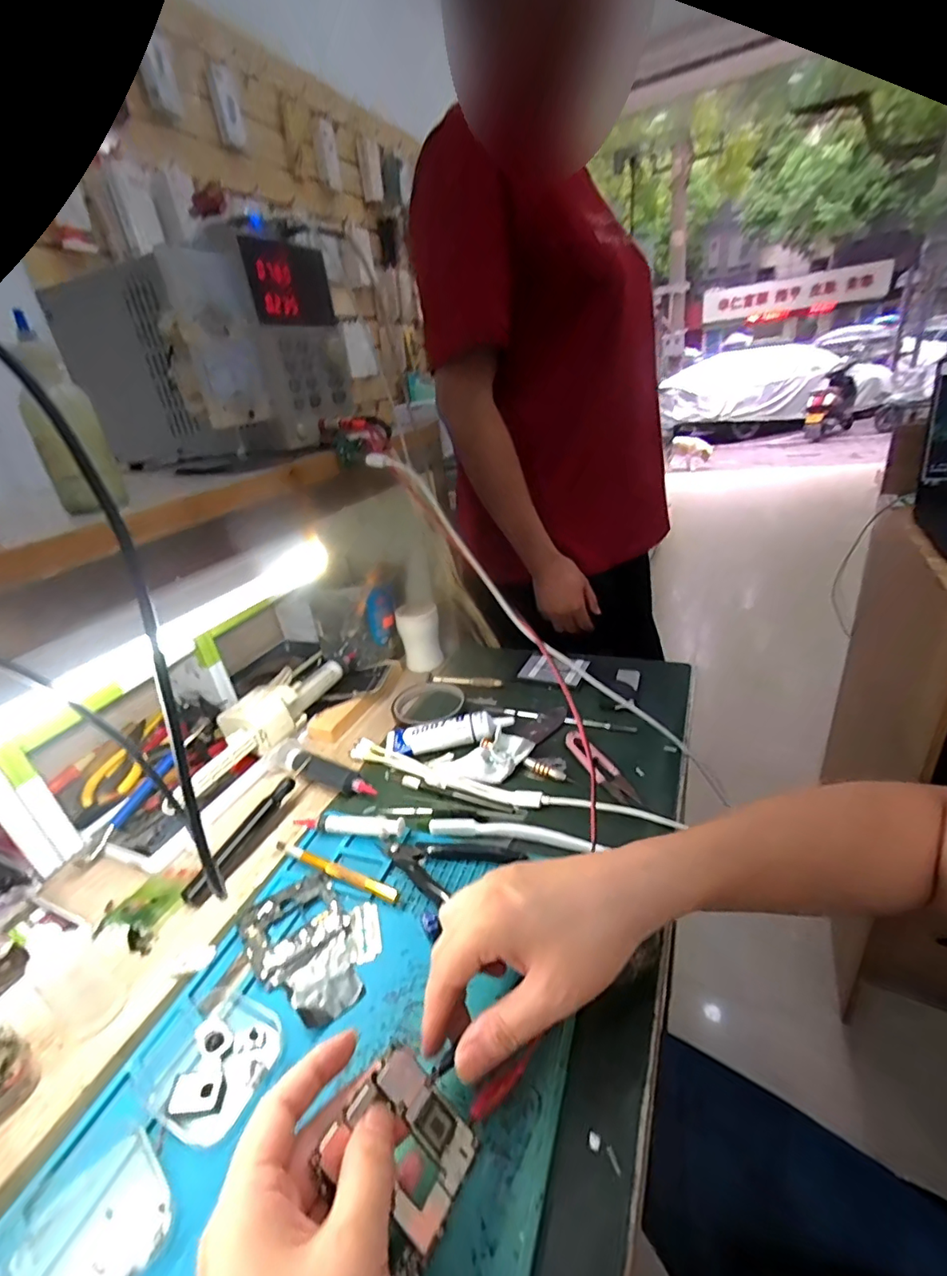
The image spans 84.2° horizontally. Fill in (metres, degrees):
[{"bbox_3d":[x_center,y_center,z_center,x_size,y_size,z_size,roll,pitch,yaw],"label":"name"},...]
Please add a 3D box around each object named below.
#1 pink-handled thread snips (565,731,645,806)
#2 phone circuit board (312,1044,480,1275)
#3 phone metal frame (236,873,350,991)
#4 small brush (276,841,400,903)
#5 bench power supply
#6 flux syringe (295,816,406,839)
[{"bbox_3d":[0.118,0.117,0.487,0.025,0.012,0.095,-19,29,-20],"label":"pink-handled thread snips"},{"bbox_3d":[-0.031,0.234,0.237,0.066,0.004,0.055,50,49,5],"label":"phone circuit board"},{"bbox_3d":[-0.129,0.206,0.380,0.068,0.007,0.061,-25,32,-30],"label":"phone metal frame"},{"bbox_3d":[-0.110,0.183,0.414,0.124,0.010,0.009,8,31,28],"label":"small brush"},{"bbox_3d":[-0.247,-0.254,0.486,0.231,0.143,0.173,12,33,33],"label":"bench power supply"},{"bbox_3d":[-0.108,0.160,0.451,0.103,0.015,0.011,0,28,15],"label":"flux syringe"}]

